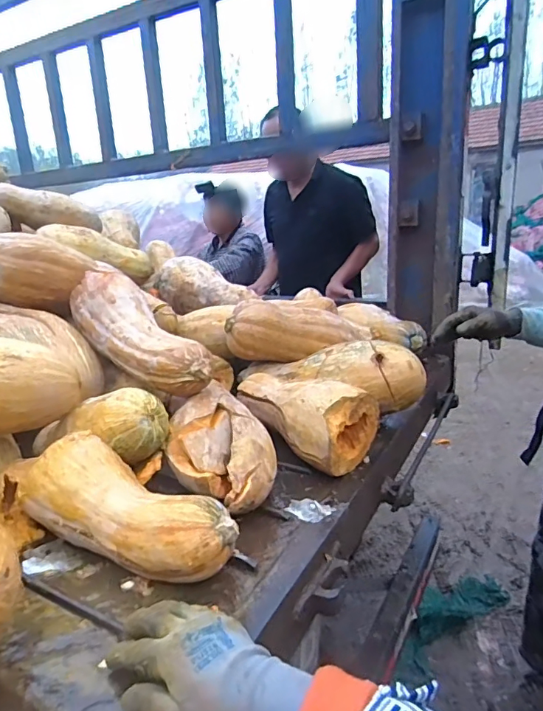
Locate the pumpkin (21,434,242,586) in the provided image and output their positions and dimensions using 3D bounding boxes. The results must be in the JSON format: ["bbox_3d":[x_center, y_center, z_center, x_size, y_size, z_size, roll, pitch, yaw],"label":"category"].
[{"bbox_3d":[-0.163,0.169,0.534,0.266,0.092,0.087,8,19,27],"label":"pumpkin"}]

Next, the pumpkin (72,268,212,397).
[{"bbox_3d":[-0.220,-0.038,0.779,0.104,0.094,0.342,-18,43,-43],"label":"pumpkin"}]

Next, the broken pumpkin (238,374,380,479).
[{"bbox_3d":[0.045,0.083,0.765,0.122,0.113,0.246,-15,22,-38],"label":"broken pumpkin"}]

